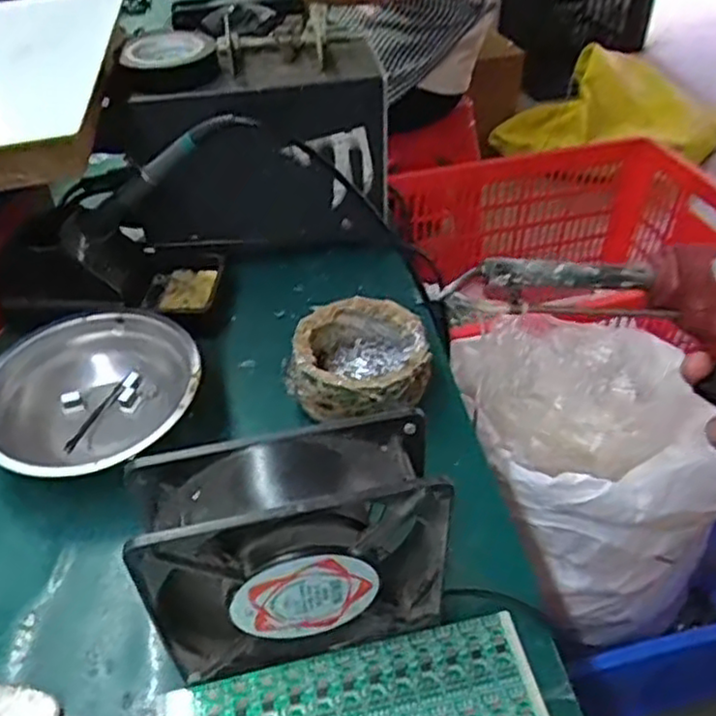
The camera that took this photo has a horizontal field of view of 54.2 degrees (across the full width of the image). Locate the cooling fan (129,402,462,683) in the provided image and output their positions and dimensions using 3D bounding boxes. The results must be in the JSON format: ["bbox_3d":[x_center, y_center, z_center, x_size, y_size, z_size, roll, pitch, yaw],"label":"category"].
[{"bbox_3d":[-0.025,0.086,0.297,0.122,0.120,0.039,-9,43,-10],"label":"cooling fan"}]

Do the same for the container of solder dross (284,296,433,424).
[{"bbox_3d":[0.003,0.003,0.442,0.083,0.044,0.083,0,42,0],"label":"container of solder dross"}]

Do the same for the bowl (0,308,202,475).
[{"bbox_3d":[-0.160,0.024,0.420,0.116,0.038,0.123,31,51,30],"label":"bowl"}]

